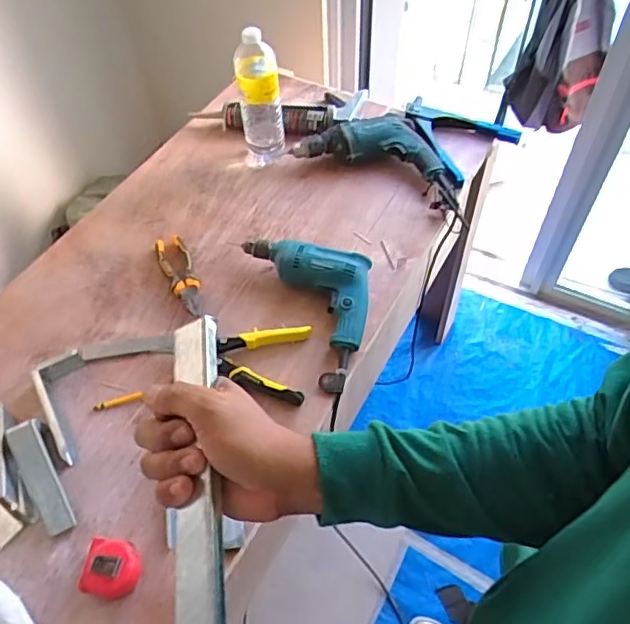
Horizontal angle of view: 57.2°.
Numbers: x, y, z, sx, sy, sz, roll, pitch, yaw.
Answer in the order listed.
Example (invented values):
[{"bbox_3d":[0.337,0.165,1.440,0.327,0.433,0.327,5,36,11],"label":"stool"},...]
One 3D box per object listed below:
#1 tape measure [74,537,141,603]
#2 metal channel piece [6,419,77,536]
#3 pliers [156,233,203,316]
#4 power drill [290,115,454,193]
[{"bbox_3d":[-0.249,0.311,0.703,0.067,0.032,0.063,8,55,8],"label":"tape measure"},{"bbox_3d":[-0.361,0.218,0.764,0.043,0.025,0.151,-26,75,-16],"label":"metal channel piece"},{"bbox_3d":[-0.226,-0.063,0.983,0.051,0.022,0.178,-21,56,-13],"label":"pliers"},{"bbox_3d":[0.124,-0.328,1.126,0.315,0.059,0.145,14,56,12],"label":"power drill"}]

